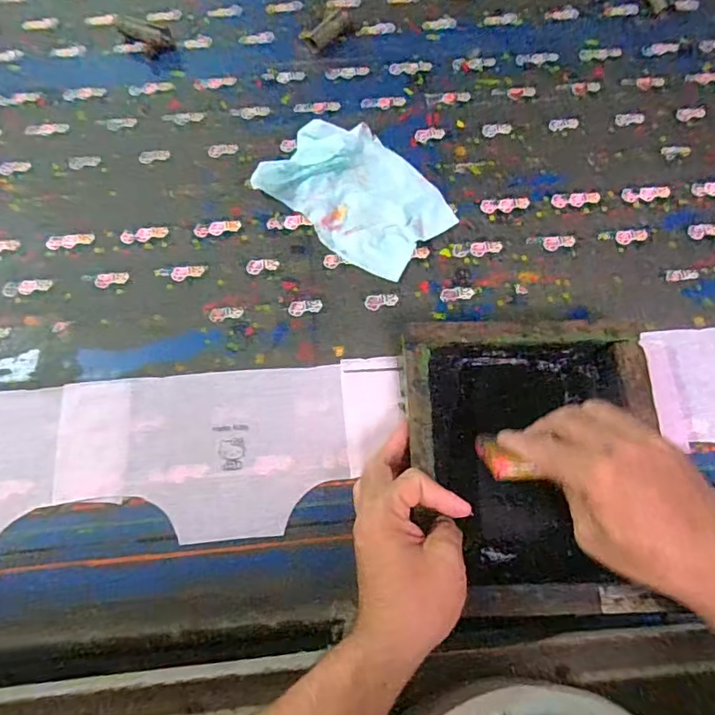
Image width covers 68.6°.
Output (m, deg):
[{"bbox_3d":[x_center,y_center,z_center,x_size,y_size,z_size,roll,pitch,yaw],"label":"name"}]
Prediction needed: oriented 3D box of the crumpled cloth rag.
[{"bbox_3d":[0.001,-0.177,0.559,0.188,0.021,0.133,41,75,14],"label":"crumpled cloth rag"}]

